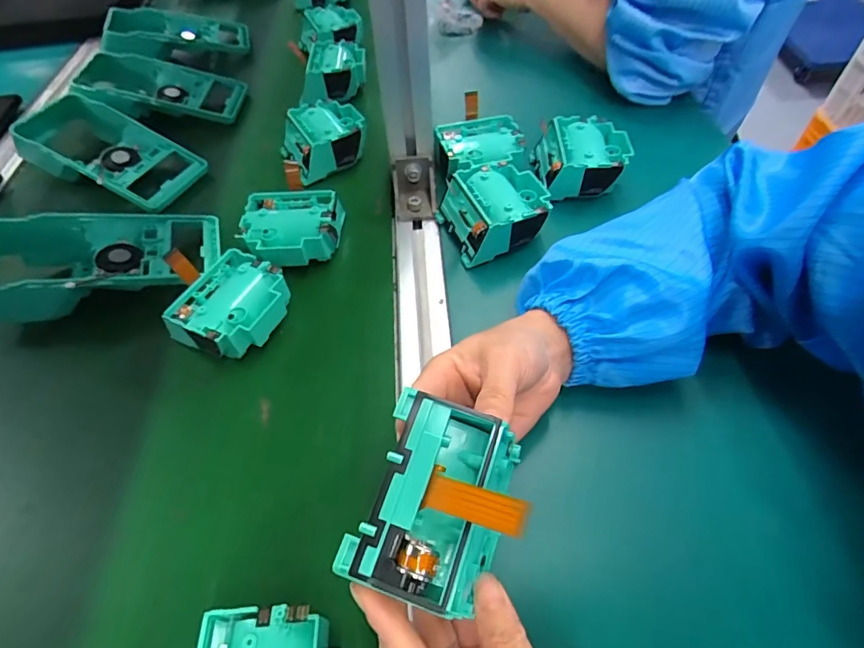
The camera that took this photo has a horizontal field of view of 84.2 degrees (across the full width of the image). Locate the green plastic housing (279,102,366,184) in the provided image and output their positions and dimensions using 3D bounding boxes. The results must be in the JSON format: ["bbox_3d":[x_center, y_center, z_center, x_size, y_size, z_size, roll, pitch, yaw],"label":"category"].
[{"bbox_3d":[-0.110,-0.187,0.491,0.079,0.047,0.084,-28,57,-16],"label":"green plastic housing"}]

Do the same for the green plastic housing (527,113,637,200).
[{"bbox_3d":[0.137,-0.152,0.436,0.079,0.035,0.075,-2,53,2],"label":"green plastic housing"}]

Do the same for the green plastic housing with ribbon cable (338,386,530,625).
[{"bbox_3d":[0.005,0.067,0.183,0.054,0.033,0.073,17,56,12],"label":"green plastic housing with ribbon cable"}]

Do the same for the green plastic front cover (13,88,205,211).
[{"bbox_3d":[-0.330,-0.175,0.488,0.176,0.046,0.086,22,58,18],"label":"green plastic front cover"}]

